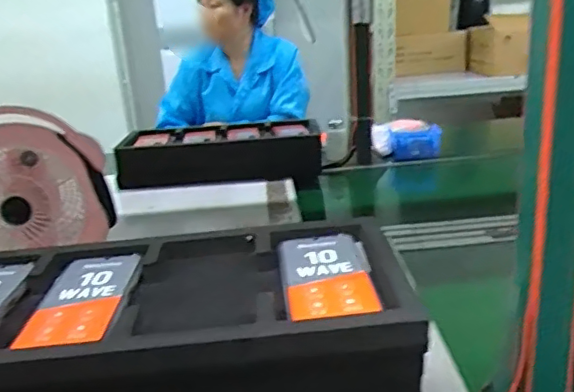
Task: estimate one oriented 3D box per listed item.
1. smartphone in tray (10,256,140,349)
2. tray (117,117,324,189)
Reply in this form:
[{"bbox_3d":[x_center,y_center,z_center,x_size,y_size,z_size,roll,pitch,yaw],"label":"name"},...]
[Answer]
[{"bbox_3d":[-0.194,0.096,0.553,0.079,0.011,0.161,-4,20,1],"label":"smartphone in tray"},{"bbox_3d":[-0.148,-0.109,1.446,0.452,0.096,0.241,-6,20,-4],"label":"tray"}]

